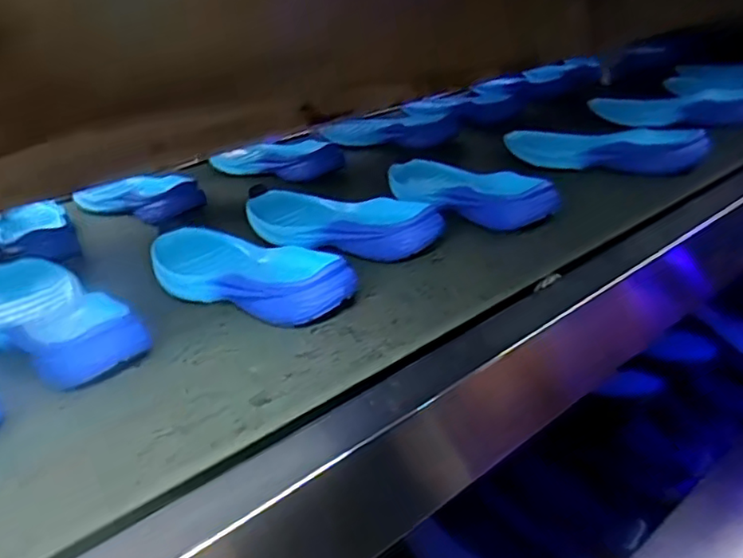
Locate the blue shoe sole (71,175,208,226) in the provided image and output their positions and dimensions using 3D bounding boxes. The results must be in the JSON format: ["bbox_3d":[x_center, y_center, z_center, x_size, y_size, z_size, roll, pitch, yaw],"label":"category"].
[{"bbox_3d":[-0.309,-0.110,0.851,0.213,0.048,0.094,16,34,40],"label":"blue shoe sole"}]

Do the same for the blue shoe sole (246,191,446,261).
[{"bbox_3d":[-0.044,-0.064,0.688,0.252,0.045,0.085,9,29,30],"label":"blue shoe sole"}]

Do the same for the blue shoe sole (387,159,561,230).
[{"bbox_3d":[0.110,-0.112,0.749,0.092,0.055,0.261,-20,28,-25],"label":"blue shoe sole"}]

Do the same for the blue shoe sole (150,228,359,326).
[{"bbox_3d":[-0.122,-0.010,0.600,0.244,0.038,0.091,11,31,34],"label":"blue shoe sole"}]

